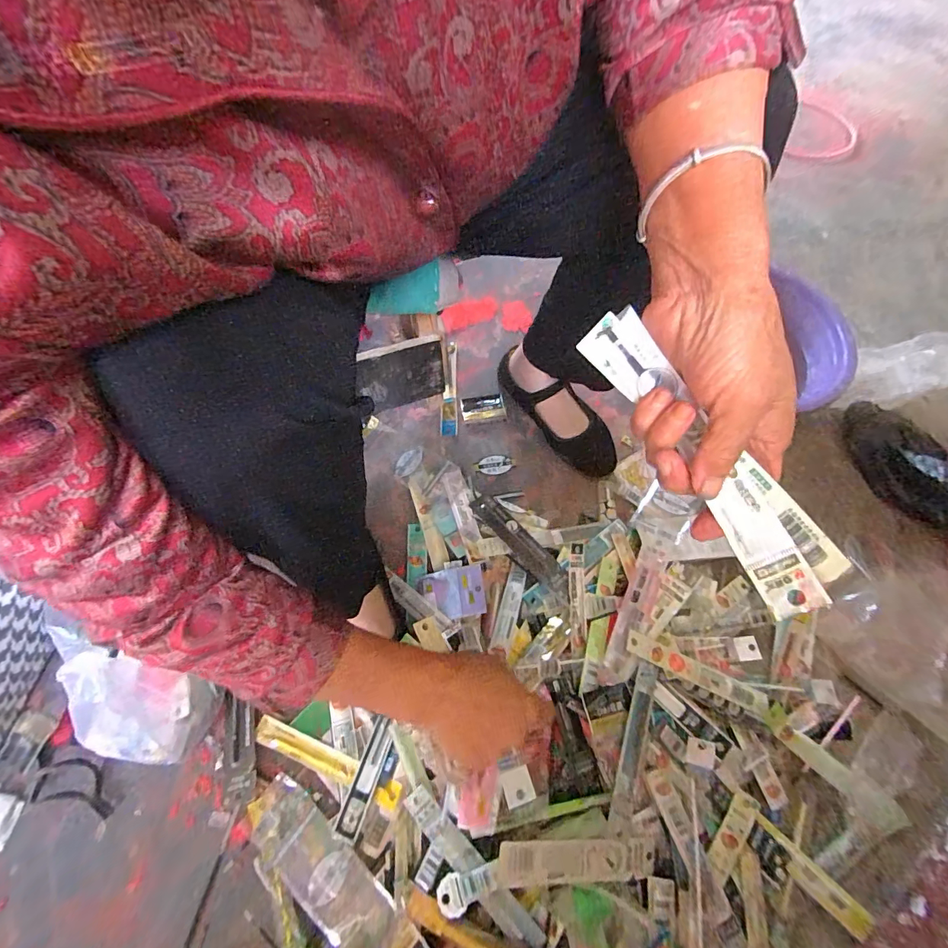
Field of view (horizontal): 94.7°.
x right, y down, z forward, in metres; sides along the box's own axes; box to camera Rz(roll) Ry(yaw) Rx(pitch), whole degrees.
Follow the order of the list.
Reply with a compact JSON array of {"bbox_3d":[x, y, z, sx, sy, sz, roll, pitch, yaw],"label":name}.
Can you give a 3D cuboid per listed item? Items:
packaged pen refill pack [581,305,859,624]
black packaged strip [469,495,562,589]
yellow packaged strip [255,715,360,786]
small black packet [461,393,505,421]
[{"bbox_3d":[0.122,-0.012,0.230,0.038,0.009,0.179,-35,80,15],"label":"packaged pen refill pack"},{"bbox_3d":[0.053,0.083,0.556,0.036,0.010,0.148,-36,70,-18],"label":"black packaged strip"},{"bbox_3d":[-0.179,0.293,0.465,0.118,0.012,0.024,21,65,8],"label":"yellow packaged strip"},{"bbox_3d":[0.013,-0.104,0.668,0.063,0.004,0.043,-7,64,-6],"label":"small black packet"}]

